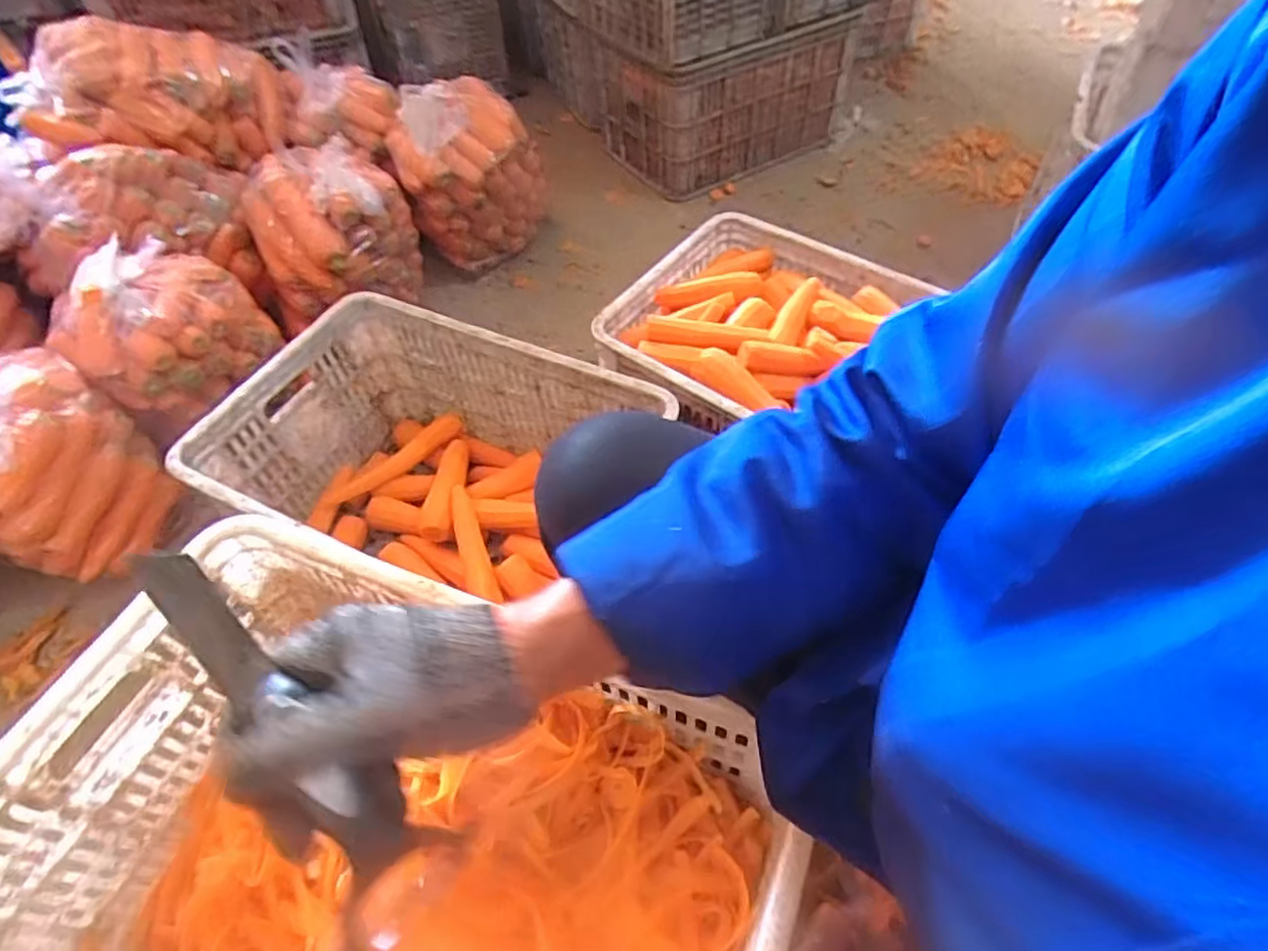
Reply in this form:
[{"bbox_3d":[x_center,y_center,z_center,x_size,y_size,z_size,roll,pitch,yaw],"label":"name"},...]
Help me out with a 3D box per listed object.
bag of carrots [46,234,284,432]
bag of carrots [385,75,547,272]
[{"bbox_3d":[-0.713,-0.222,1.012,0.211,0.197,0.246,14,55,12],"label":"bag of carrots"},{"bbox_3d":[-0.324,-0.596,1.334,0.204,0.297,0.257,37,63,25],"label":"bag of carrots"}]

